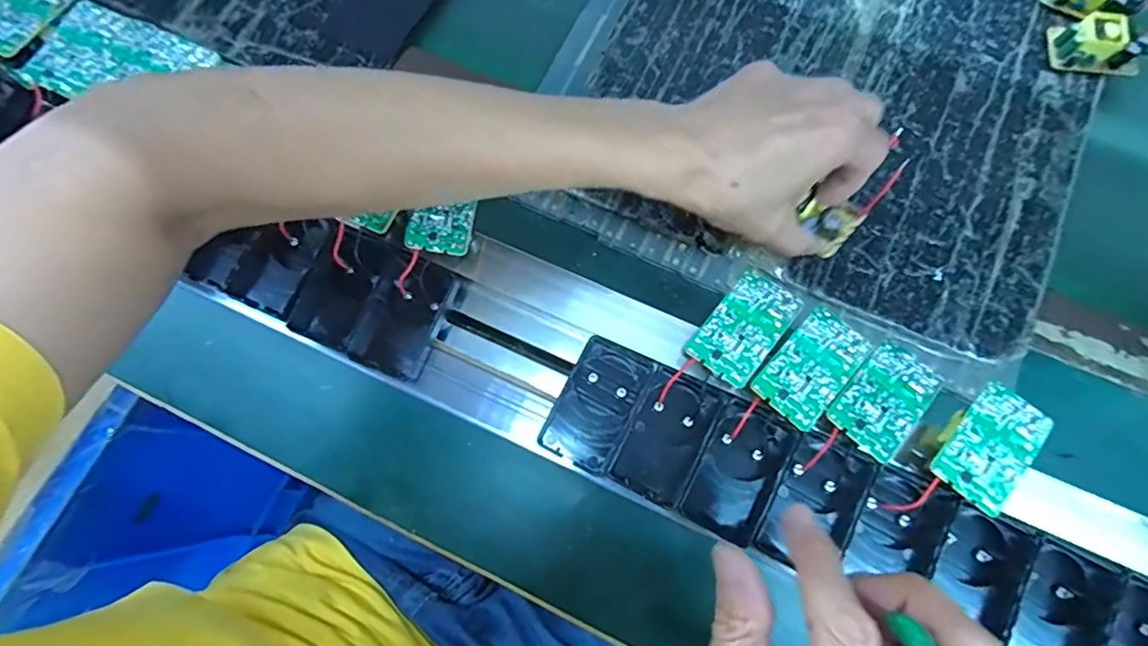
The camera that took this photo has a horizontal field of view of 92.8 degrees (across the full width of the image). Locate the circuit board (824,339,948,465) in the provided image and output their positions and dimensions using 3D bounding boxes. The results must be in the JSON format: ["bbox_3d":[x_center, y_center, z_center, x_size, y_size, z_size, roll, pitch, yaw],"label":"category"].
[{"bbox_3d":[0.166,0.040,0.288,0.037,0.006,0.062,43,80,12],"label":"circuit board"}]

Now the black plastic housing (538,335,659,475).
[{"bbox_3d":[0.014,0.048,0.323,0.043,0.019,0.072,28,77,9],"label":"black plastic housing"}]

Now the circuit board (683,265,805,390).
[{"bbox_3d":[0.096,0.002,0.305,0.037,0.008,0.063,39,79,12],"label":"circuit board"}]

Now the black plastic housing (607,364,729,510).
[{"bbox_3d":[0.054,0.066,0.315,0.043,0.016,0.070,27,77,9],"label":"black plastic housing"}]

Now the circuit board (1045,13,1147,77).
[{"bbox_3d":[0.399,-0.212,0.415,0.060,0.024,0.035,10,76,4],"label":"circuit board"}]

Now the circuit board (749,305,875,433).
[{"bbox_3d":[0.130,0.023,0.295,0.038,0.004,0.063,42,80,12],"label":"circuit board"}]

